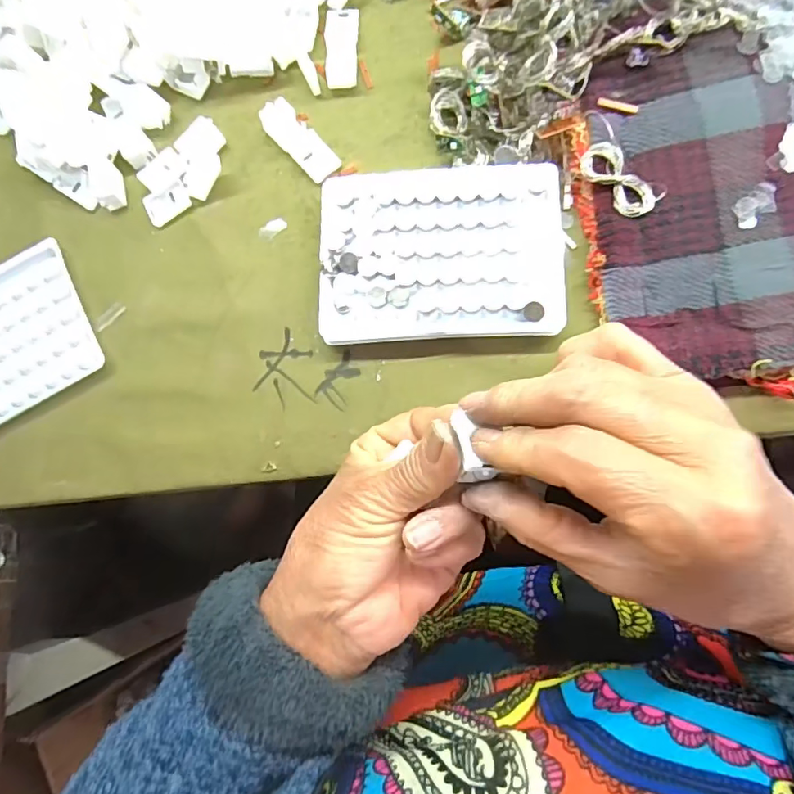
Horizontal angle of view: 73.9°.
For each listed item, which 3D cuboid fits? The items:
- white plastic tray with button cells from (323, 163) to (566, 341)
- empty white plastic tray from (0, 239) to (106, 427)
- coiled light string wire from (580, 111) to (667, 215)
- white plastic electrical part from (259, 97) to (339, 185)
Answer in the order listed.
[{"bbox_3d":[0.023,-0.080,0.290,0.129,0.013,0.098,-2,84,8],"label":"white plastic tray with button cells"},{"bbox_3d":[-0.247,-0.028,0.318,0.123,0.008,0.090,-29,81,4],"label":"empty white plastic tray"},{"bbox_3d":[0.115,-0.121,0.280,0.024,0.009,0.057,-37,80,3],"label":"coiled light string wire"},{"bbox_3d":[-0.059,-0.156,0.321,0.021,0.014,0.054,-44,80,1],"label":"white plastic electrical part"}]

